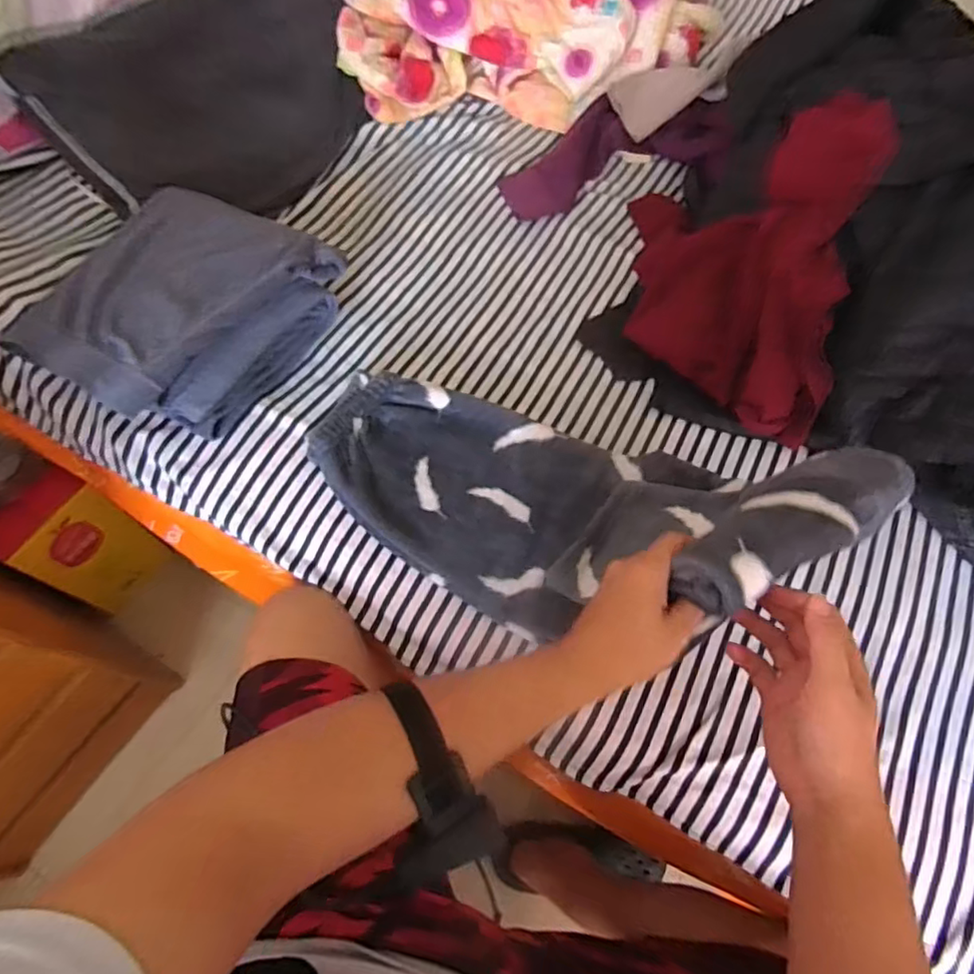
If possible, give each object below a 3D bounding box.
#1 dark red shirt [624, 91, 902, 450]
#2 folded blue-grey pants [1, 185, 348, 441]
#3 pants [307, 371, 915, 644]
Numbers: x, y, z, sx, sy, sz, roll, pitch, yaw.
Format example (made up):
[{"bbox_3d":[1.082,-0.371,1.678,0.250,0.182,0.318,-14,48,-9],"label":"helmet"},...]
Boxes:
[{"bbox_3d":[0.325,-0.292,0.767,0.232,0.231,0.403,15,65,4],"label":"dark red shirt"},{"bbox_3d":[-0.362,-0.221,0.738,0.235,0.122,0.313,24,66,8],"label":"folded blue-grey pants"},{"bbox_3d":[0.085,0.007,0.618,0.534,0.201,0.253,13,60,37],"label":"pants"}]

